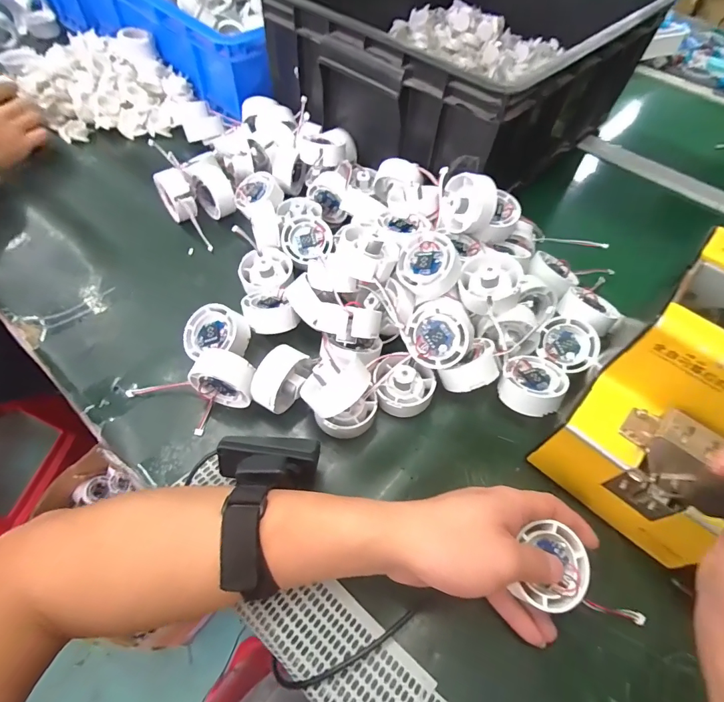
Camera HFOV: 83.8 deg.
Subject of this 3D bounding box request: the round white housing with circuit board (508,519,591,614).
[{"bbox_3d":[0.127,0.145,0.270,0.043,0.016,0.049,14,70,2],"label":"round white housing with circuit board"}]

